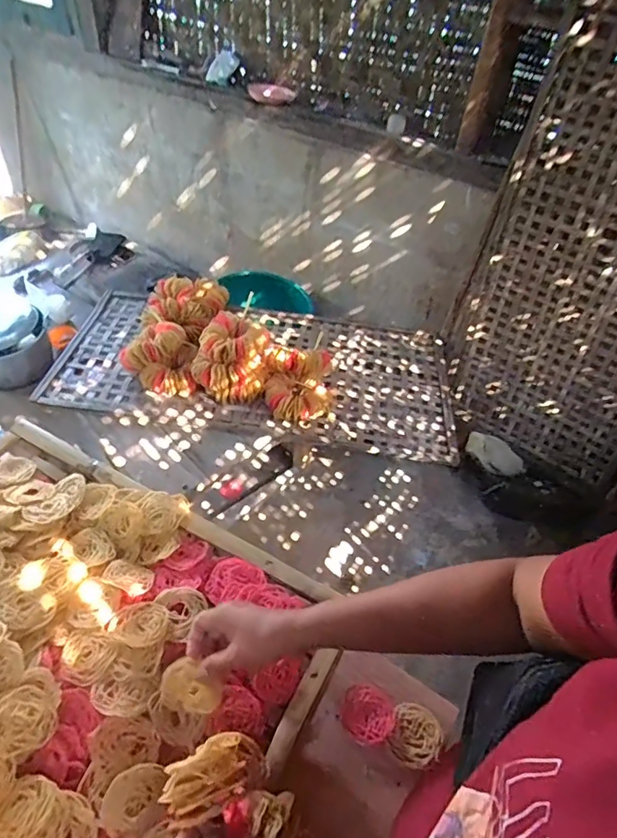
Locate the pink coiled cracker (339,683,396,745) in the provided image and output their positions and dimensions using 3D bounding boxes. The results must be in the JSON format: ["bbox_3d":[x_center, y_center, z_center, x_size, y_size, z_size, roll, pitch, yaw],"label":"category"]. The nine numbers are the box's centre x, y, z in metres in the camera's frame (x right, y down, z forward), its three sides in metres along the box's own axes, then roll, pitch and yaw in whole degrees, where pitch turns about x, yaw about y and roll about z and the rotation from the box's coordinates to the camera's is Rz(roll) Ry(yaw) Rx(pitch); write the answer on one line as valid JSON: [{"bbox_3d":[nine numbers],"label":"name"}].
[{"bbox_3d":[0.069,0.345,0.597,0.062,0.005,0.058,3,47,-3],"label":"pink coiled cracker"}]

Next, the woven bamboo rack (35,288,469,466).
[{"bbox_3d":[-0.168,-0.180,1.632,1.238,0.055,0.611,8,47,2],"label":"woven bamboo rack"}]

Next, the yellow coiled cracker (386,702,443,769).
[{"bbox_3d":[0.125,0.364,0.589,0.057,0.006,0.062,3,47,-3],"label":"yellow coiled cracker"}]

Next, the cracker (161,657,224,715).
[{"bbox_3d":[-0.127,0.291,0.550,0.069,0.049,0.008,43,10,-12],"label":"cracker"}]

